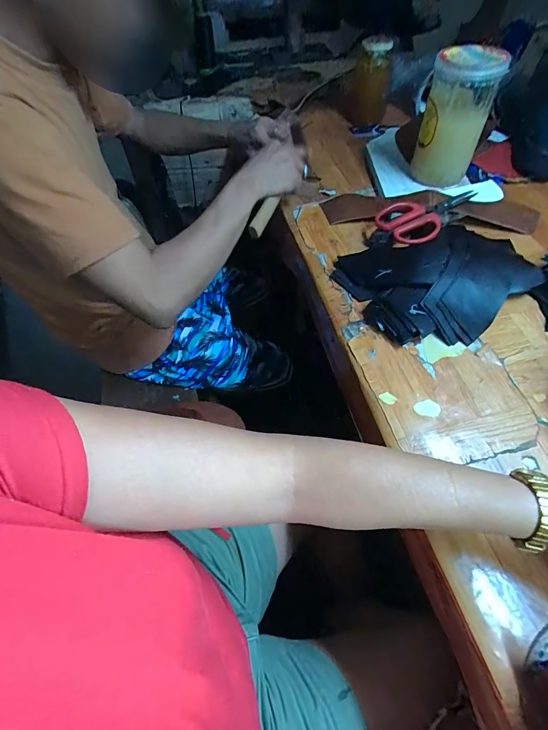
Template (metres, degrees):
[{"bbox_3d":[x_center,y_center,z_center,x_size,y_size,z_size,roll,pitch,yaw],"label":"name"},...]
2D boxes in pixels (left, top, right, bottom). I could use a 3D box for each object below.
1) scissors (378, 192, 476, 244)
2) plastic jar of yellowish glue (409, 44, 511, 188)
[{"bbox_3d":[0.238,-0.248,0.551,0.186,0.007,0.094,-41,62,-20],"label":"scissors"},{"bbox_3d":[0.285,-0.388,0.552,0.089,0.154,0.085,24,62,19],"label":"plastic jar of yellowish glue"}]

